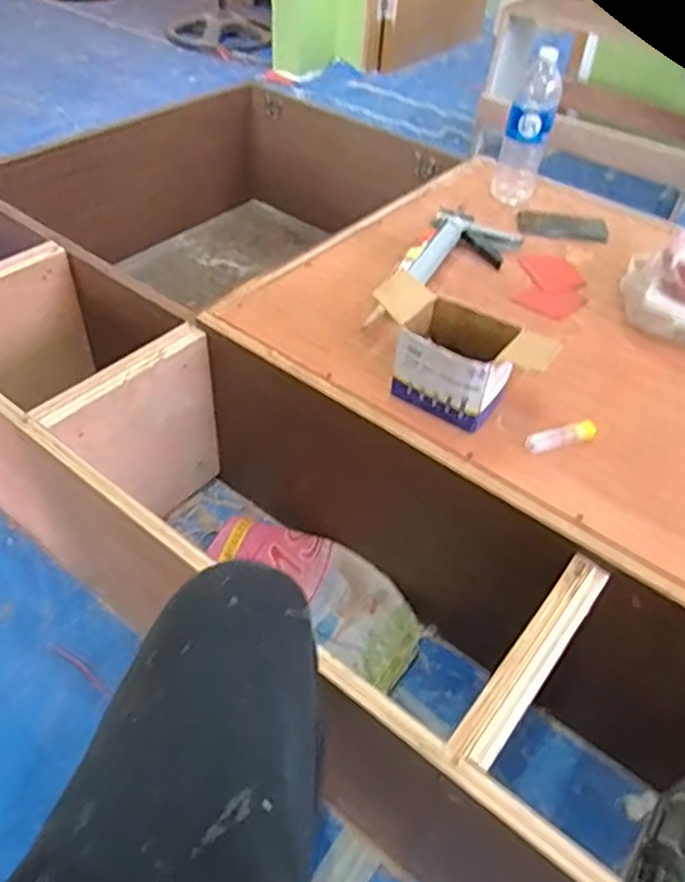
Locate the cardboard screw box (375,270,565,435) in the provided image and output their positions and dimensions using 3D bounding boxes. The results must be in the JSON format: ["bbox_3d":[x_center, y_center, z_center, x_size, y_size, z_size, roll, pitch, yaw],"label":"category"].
[{"bbox_3d":[0.136,-0.102,0.839,0.217,0.112,0.100,30,51,22],"label":"cardboard screw box"}]

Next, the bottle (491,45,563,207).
[{"bbox_3d":[0.326,-0.543,1.194,0.080,0.241,0.073,14,46,9],"label":"bottle"}]

